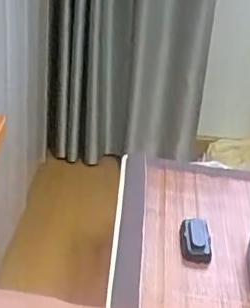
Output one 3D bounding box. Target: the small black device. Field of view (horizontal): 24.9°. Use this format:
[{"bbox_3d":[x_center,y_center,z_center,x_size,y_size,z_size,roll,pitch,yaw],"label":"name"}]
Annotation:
[{"bbox_3d":[0.128,0.161,1.040,0.057,0.037,0.105,6,28,1],"label":"small black device"}]

